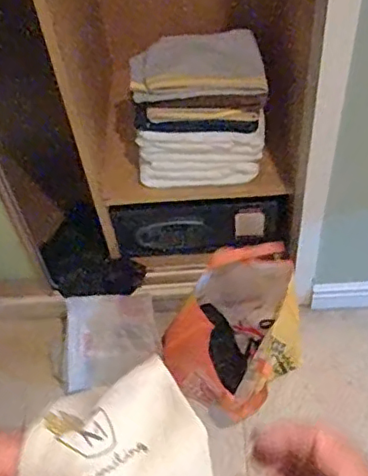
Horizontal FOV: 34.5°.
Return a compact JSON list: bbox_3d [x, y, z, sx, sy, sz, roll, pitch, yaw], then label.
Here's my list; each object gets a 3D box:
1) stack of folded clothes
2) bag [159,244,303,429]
[{"bbox_3d":[0.027,-0.298,1.364,0.299,0.273,0.226,-6,52,1],"label":"stack of folded clothes"},{"bbox_3d":[0.138,0.216,1.405,0.397,0.257,0.316,-37,58,-21],"label":"bag"}]

